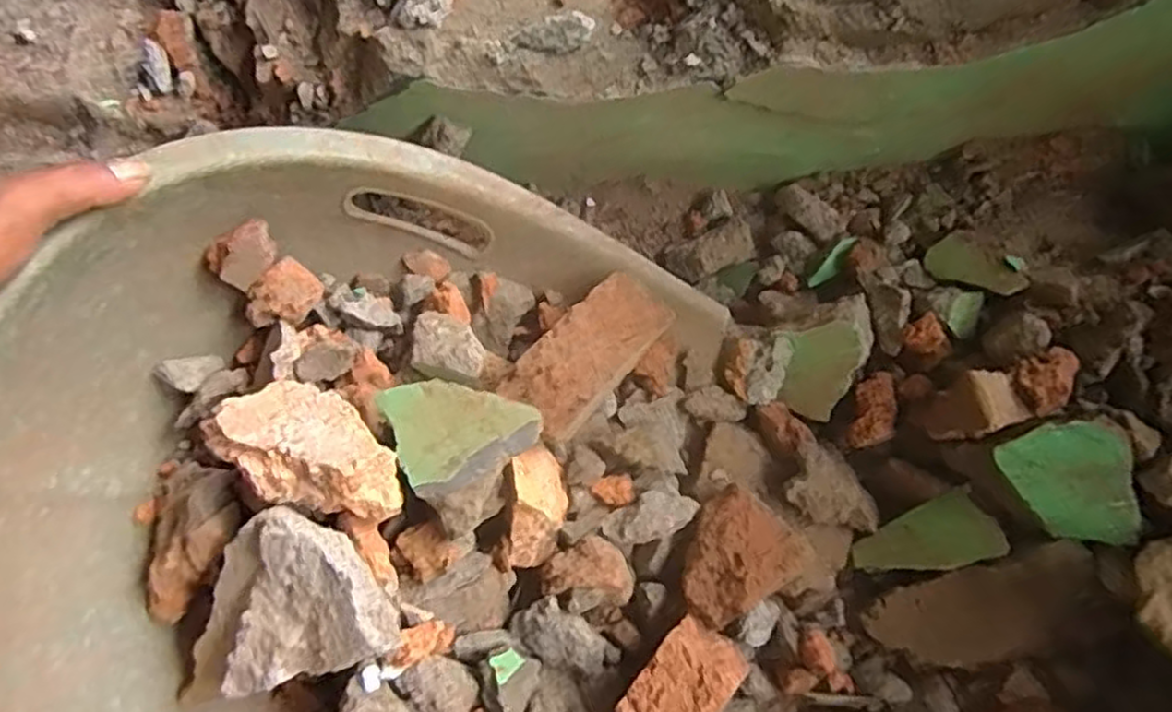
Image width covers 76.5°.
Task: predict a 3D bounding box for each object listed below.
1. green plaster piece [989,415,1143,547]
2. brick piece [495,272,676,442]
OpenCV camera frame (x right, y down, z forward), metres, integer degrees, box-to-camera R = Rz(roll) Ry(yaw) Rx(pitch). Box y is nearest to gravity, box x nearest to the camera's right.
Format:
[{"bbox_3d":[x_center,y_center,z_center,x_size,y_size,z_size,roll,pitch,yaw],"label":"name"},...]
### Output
[{"bbox_3d":[0.254,0.067,0.391,0.057,0.013,0.064,-18,86,29],"label":"green plaster piece"},{"bbox_3d":[0.005,-0.005,0.426,0.048,0.020,0.117,39,55,9],"label":"brick piece"}]

